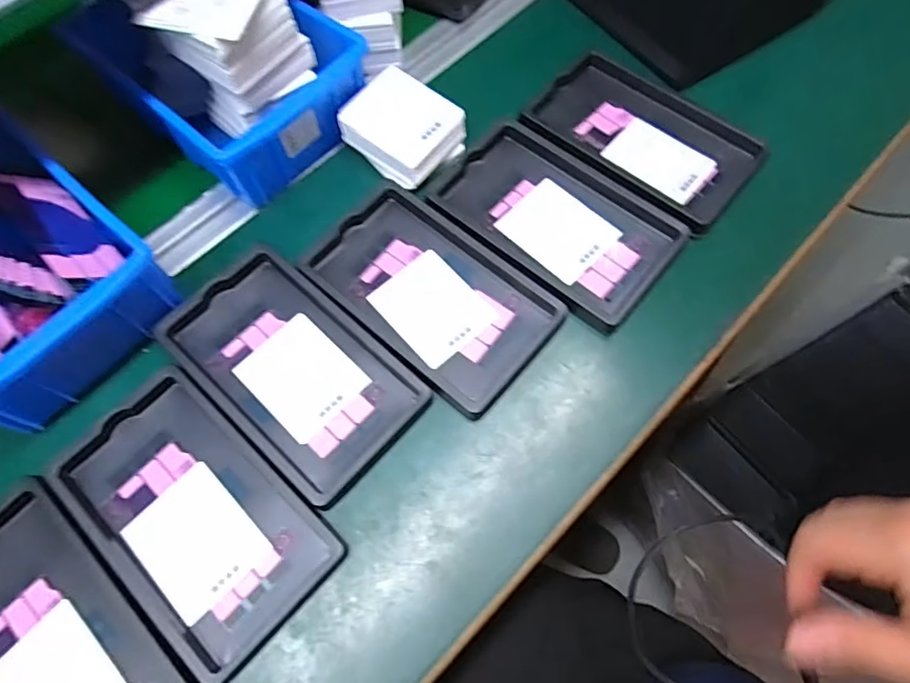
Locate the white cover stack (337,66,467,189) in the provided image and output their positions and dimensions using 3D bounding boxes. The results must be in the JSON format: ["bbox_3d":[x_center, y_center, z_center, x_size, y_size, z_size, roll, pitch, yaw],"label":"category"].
[{"bbox_3d":[-0.036,-0.152,0.402,0.074,0.028,0.063,36,73,17],"label":"white cover stack"}]

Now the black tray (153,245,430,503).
[{"bbox_3d":[-0.100,0.015,0.347,0.154,0.019,0.089,39,74,18],"label":"black tray"}]

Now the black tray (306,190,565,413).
[{"bbox_3d":[-0.015,-0.032,0.367,0.155,0.017,0.094,39,73,18],"label":"black tray"}]

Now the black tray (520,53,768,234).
[{"bbox_3d":[0.138,-0.150,0.412,0.155,0.017,0.098,38,73,18],"label":"black tray"}]

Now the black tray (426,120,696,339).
[{"bbox_3d":[0.070,-0.084,0.388,0.154,0.016,0.093,40,74,19],"label":"black tray"}]

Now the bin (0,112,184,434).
[{"bbox_3d":[-0.276,-0.047,0.347,0.194,0.072,0.131,41,74,19],"label":"bin"}]

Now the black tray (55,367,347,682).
[{"bbox_3d":[-0.143,0.096,0.315,0.153,0.020,0.089,39,74,18],"label":"black tray"}]

